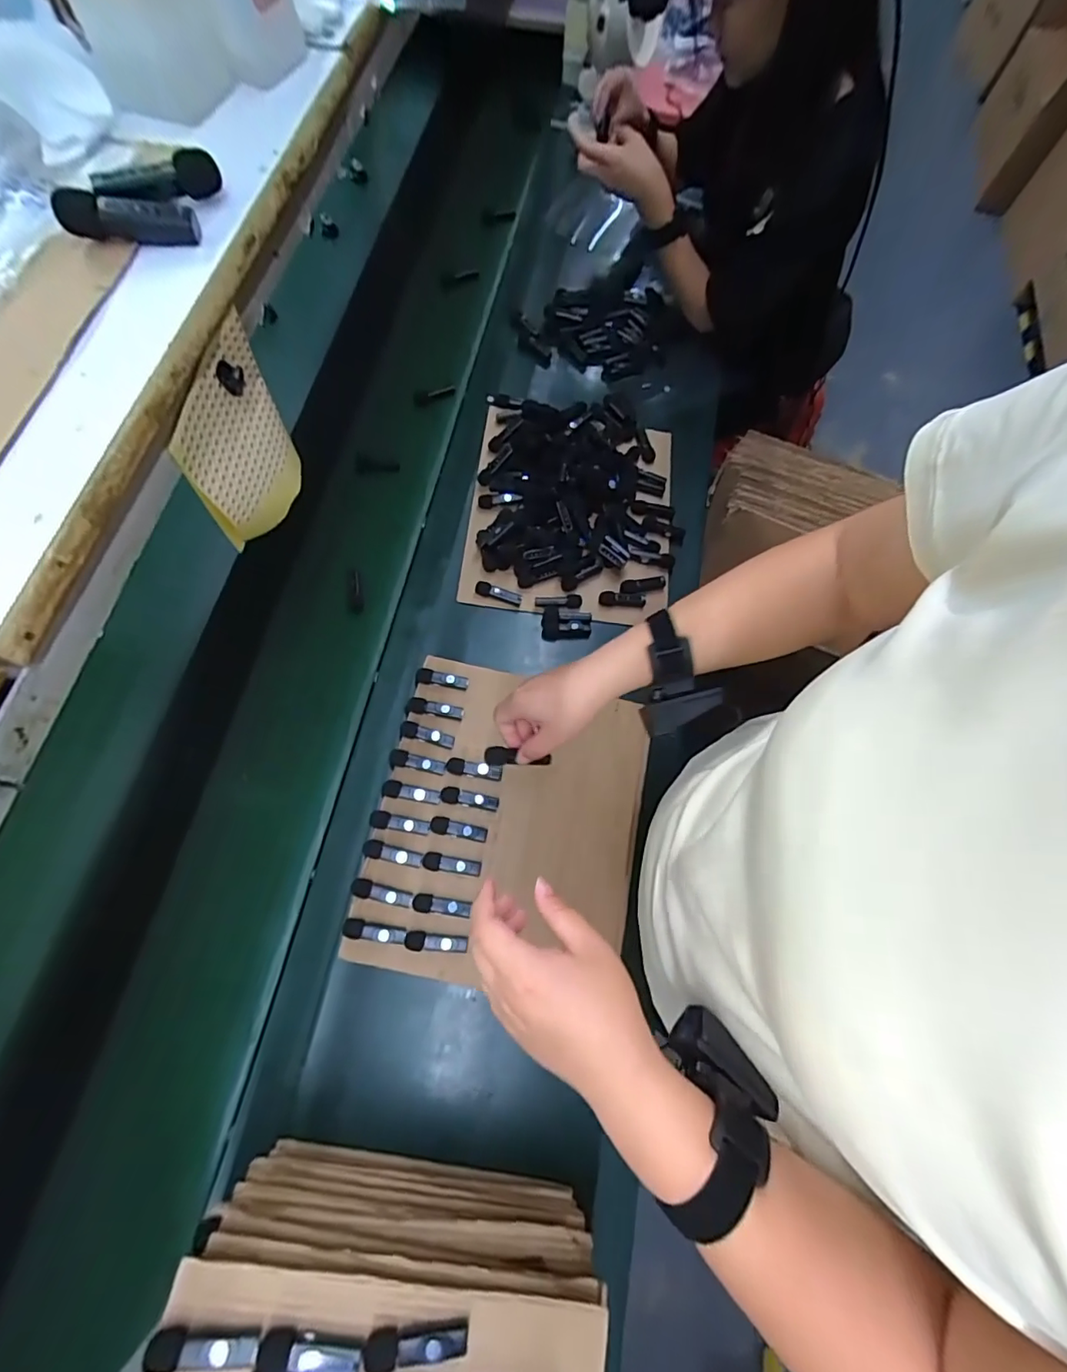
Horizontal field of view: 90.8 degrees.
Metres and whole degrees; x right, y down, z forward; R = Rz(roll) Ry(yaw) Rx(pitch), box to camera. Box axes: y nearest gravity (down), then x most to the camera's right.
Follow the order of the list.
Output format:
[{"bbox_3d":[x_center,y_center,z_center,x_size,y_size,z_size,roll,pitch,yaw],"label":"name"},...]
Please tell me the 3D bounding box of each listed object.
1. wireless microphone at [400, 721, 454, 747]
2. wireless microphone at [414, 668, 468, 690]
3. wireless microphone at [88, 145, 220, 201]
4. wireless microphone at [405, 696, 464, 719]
[{"bbox_3d":[-0.127,0.058,0.625,0.063,0.013,0.019,17,71,4],"label":"wireless microphone"},{"bbox_3d":[-0.114,-0.009,0.655,0.066,0.012,0.018,7,70,1],"label":"wireless microphone"},{"bbox_3d":[-0.205,-0.276,0.286,0.064,0.014,0.015,-15,72,-7],"label":"wireless microphone"},{"bbox_3d":[-0.120,0.027,0.641,0.069,0.011,0.022,11,70,2],"label":"wireless microphone"}]

